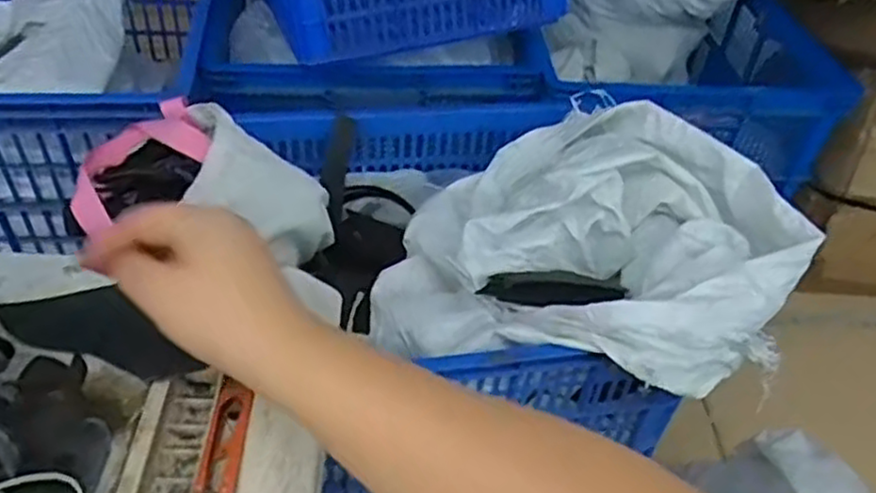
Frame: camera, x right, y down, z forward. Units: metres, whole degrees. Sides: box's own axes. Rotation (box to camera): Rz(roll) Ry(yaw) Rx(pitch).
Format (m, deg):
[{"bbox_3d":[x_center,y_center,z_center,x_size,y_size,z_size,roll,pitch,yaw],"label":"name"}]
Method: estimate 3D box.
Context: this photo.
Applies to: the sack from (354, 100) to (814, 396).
[{"bbox_3d":[0.157,-0.007,0.786,0.415,0.162,0.332,10,44,3],"label":"sack"}]

